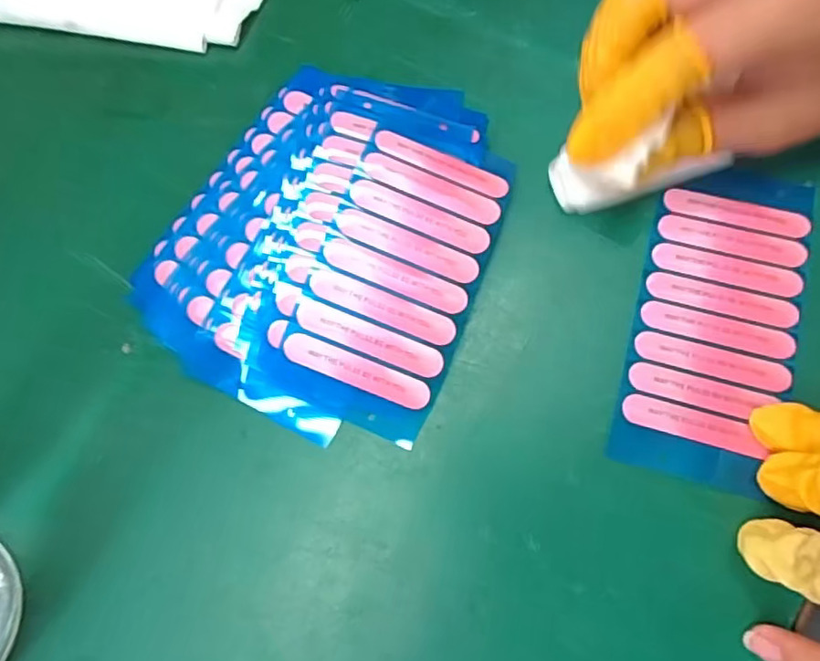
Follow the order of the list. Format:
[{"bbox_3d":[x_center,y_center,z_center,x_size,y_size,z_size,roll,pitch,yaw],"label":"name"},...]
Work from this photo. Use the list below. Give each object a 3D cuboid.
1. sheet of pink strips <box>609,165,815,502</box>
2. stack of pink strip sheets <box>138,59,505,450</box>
[{"bbox_3d":[0.108,-0.006,0.213,0.054,0.004,0.118,20,75,9],"label":"sheet of pink strips"},{"bbox_3d":[-0.029,-0.040,0.223,0.117,0.023,0.142,24,75,10],"label":"stack of pink strip sheets"}]

